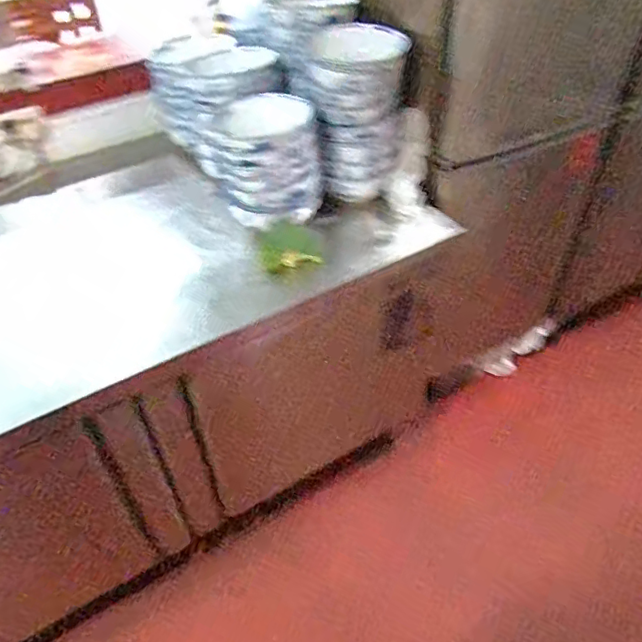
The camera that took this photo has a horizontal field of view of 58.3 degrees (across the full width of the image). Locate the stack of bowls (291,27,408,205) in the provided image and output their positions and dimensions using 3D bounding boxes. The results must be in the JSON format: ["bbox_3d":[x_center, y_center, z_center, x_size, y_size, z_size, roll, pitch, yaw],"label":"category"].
[{"bbox_3d":[0.062,-0.431,1.204,0.218,0.275,0.224,-3,44,0],"label":"stack of bowls"}]

